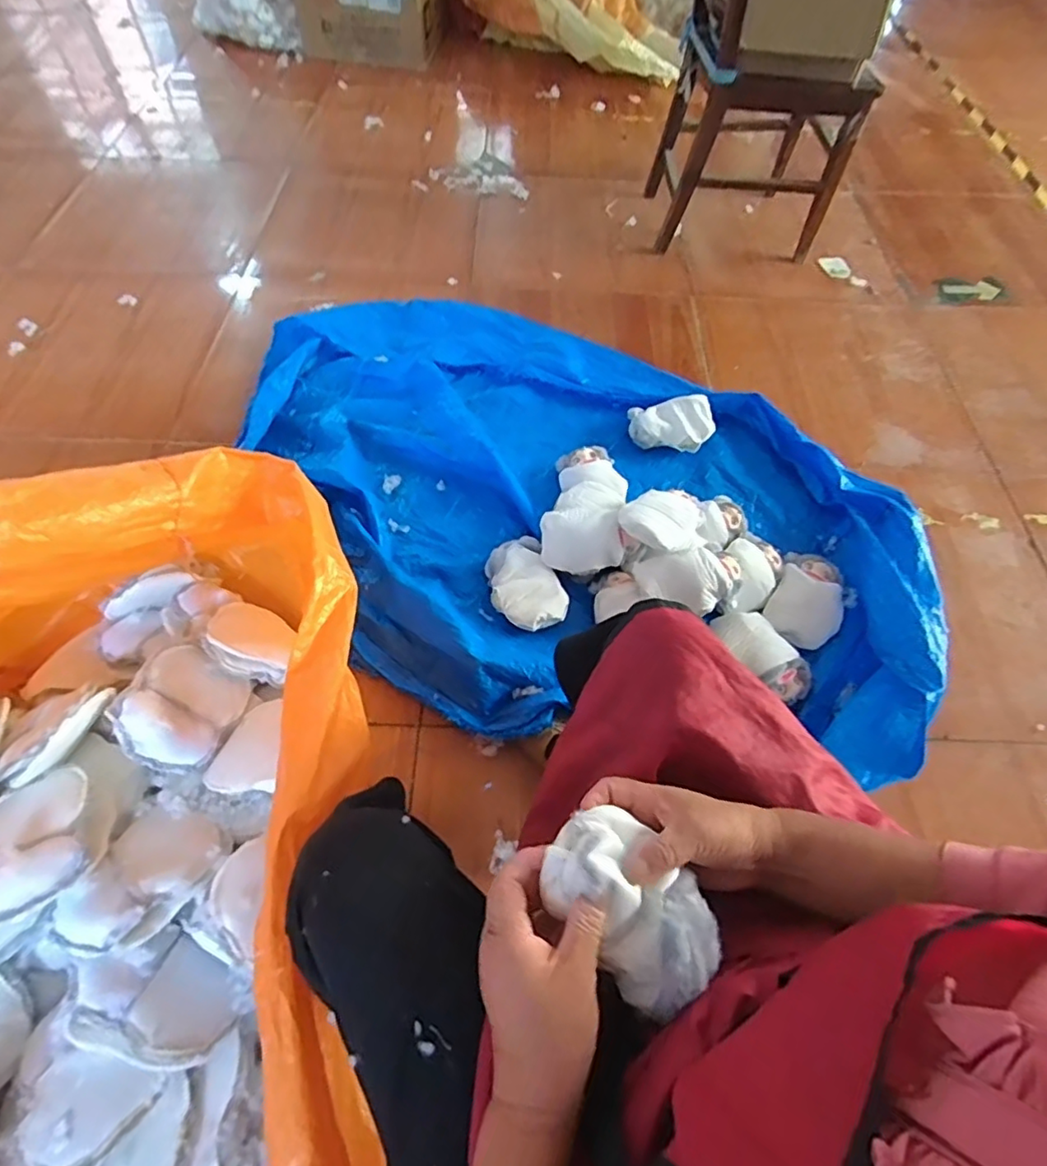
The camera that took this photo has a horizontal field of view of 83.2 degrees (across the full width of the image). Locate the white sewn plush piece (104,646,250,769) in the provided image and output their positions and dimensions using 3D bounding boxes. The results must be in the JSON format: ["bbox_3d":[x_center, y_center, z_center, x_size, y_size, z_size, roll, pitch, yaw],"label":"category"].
[{"bbox_3d":[-0.466,0.167,0.811,0.139,0.042,0.179,42,33,-21],"label":"white sewn plush piece"}]

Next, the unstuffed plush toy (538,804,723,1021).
[{"bbox_3d":[0.071,0.208,0.389,0.119,0.052,0.080,41,66,19],"label":"unstuffed plush toy"}]

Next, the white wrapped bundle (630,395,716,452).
[{"bbox_3d":[0.321,-0.343,1.274,0.182,0.057,0.113,-3,60,-5],"label":"white wrapped bundle"}]

